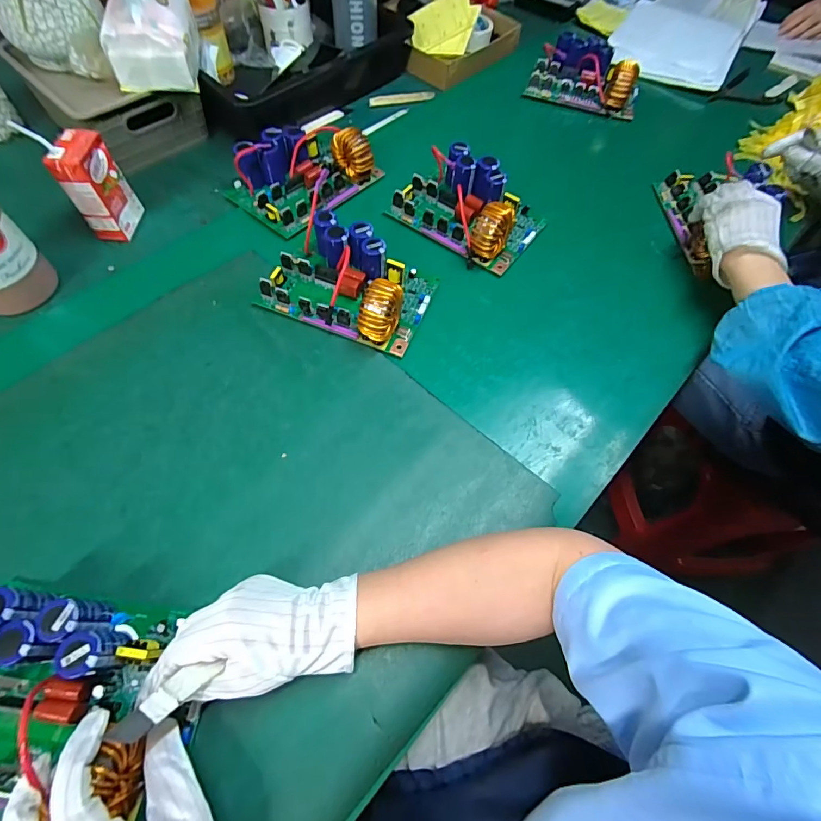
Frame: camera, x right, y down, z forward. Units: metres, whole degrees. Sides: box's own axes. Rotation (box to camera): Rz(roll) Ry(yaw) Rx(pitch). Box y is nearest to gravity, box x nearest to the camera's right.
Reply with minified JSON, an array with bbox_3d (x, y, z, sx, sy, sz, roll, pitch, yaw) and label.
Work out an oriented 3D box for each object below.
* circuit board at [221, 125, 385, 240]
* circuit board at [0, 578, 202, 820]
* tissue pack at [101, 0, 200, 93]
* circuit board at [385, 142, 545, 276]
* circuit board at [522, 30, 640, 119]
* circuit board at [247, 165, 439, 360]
[{"bbox_3d":[-0.150,-0.342,0.609,0.139,0.057,0.195,42,69,17],"label":"circuit board"},{"bbox_3d":[-0.255,0.204,0.304,0.183,0.072,0.128,9,64,2],"label":"circuit board"},{"bbox_3d":[-0.339,-0.507,0.558,0.096,0.105,0.133,-4,63,-6],"label":"tissue pack"},{"bbox_3d":[0.083,-0.283,0.586,0.183,0.063,0.130,36,68,15],"label":"circuit board"},{"bbox_3d":[0.312,-0.592,0.756,0.189,0.056,0.115,21,65,8],"label":"circuit board"},{"bbox_3d":[-0.073,-0.158,0.516,0.186,0.060,0.125,20,64,7],"label":"circuit board"}]

